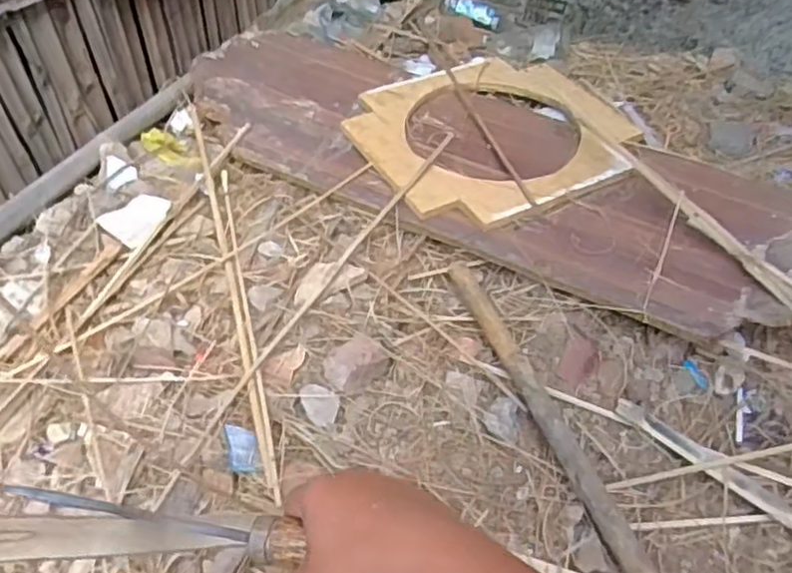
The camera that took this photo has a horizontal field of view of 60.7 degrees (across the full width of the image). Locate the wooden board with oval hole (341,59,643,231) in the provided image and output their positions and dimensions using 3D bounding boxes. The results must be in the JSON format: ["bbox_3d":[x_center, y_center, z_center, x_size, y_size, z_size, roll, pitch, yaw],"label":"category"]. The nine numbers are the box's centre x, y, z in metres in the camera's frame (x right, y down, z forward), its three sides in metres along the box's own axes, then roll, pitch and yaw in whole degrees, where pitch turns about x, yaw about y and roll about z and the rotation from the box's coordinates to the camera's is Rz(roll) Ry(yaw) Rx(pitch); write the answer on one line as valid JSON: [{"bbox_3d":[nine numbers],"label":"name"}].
[{"bbox_3d":[0.194,-0.300,1.290,0.510,0.025,0.447,-21,51,-18],"label":"wooden board with oval hole"}]

